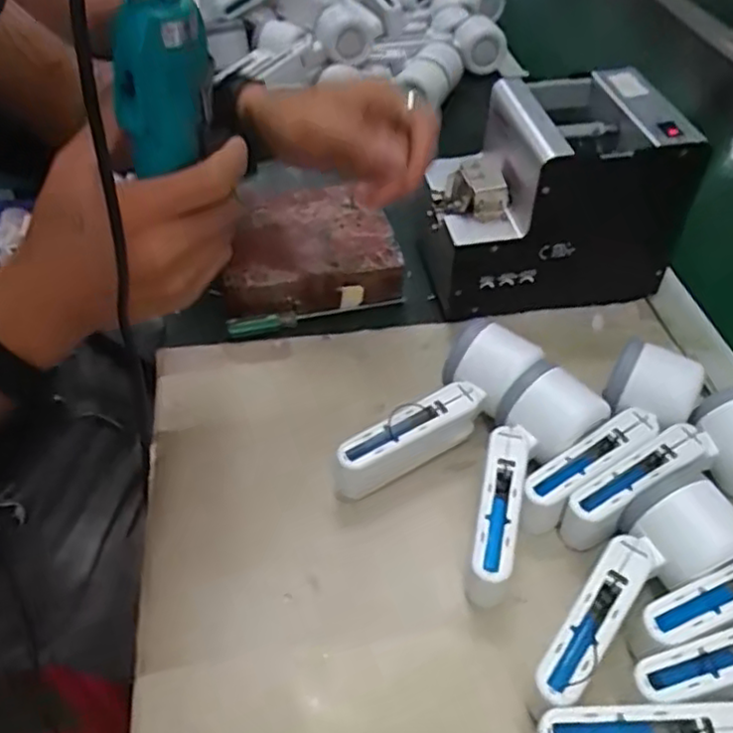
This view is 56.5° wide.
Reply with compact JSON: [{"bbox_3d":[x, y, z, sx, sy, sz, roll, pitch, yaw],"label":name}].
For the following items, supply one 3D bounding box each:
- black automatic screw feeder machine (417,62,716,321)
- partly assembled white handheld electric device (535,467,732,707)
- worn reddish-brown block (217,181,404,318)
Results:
[{"bbox_3d":[0.146,-0.139,0.555,0.184,0.143,0.119,-4,46,-6],"label":"black automatic screw feeder machine"},{"bbox_3d":[0.142,0.123,0.381,0.159,0.055,0.059,-25,52,-23],"label":"partly assembled white handheld electric device"},{"bbox_3d":[-0.051,-0.101,0.596,0.143,0.047,0.123,-8,47,-9],"label":"worn reddish-brown block"}]

